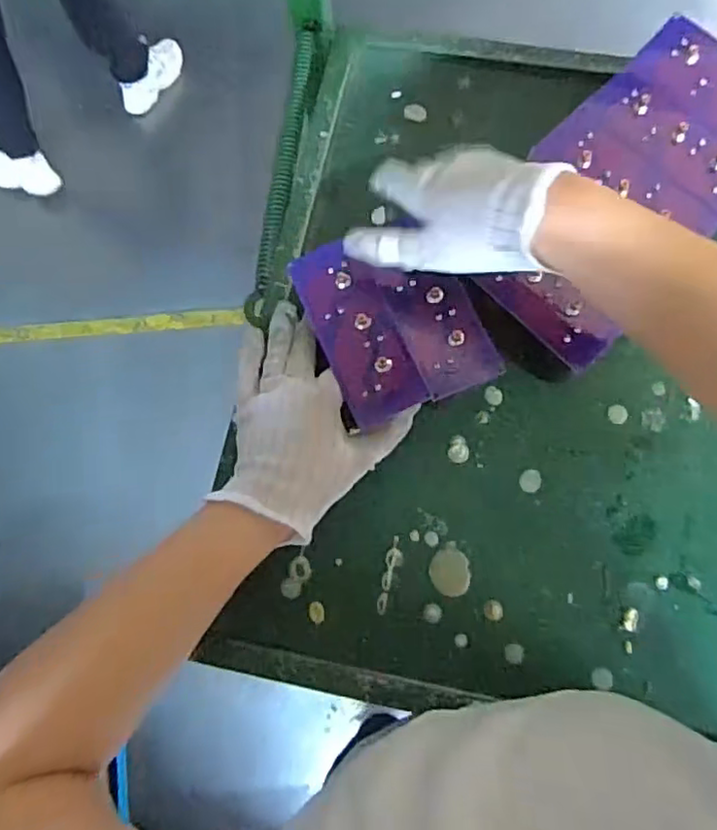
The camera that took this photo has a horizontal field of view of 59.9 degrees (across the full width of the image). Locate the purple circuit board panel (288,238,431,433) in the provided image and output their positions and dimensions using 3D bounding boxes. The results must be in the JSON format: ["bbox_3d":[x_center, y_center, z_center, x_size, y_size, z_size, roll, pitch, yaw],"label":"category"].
[{"bbox_3d":[-0.002,-0.060,0.434,0.053,0.005,0.134,-24,75,-3],"label":"purple circuit board panel"}]

